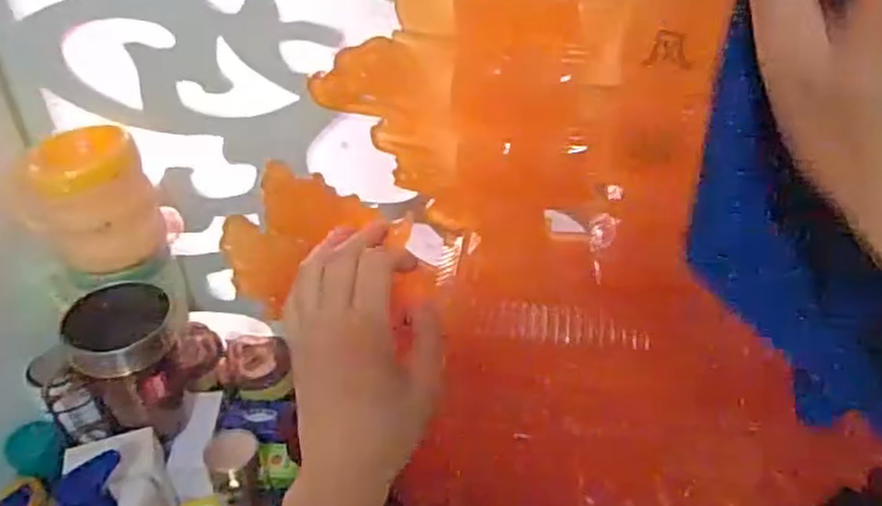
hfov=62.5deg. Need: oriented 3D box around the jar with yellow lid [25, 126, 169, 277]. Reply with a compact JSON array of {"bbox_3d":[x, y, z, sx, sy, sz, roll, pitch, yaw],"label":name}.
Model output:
[{"bbox_3d":[-0.285,-0.044,0.608,0.084,0.107,0.094,-16,39,-18],"label":"jar with yellow lid"}]

